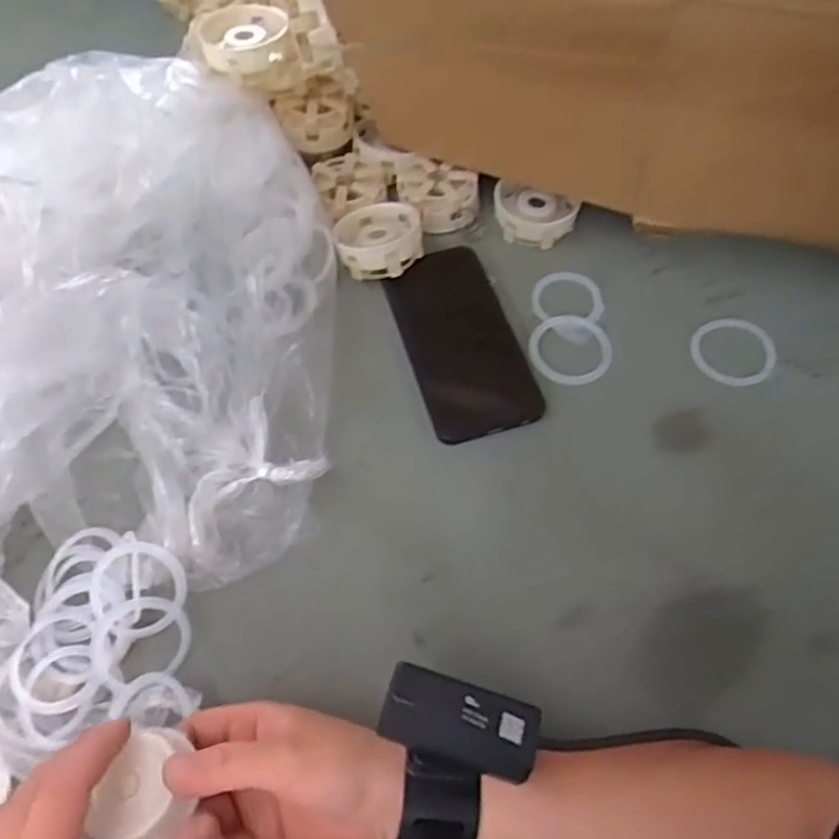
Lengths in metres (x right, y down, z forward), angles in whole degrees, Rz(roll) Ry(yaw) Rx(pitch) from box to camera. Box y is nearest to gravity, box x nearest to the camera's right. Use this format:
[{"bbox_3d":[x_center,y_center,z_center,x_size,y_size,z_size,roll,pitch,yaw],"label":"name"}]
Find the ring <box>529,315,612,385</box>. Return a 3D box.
[{"bbox_3d":[0.111,-0.052,0.510,0.058,0.010,0.062,0,60,0],"label":"ring"}]

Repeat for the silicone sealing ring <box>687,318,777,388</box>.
[{"bbox_3d":[0.228,-0.051,0.509,0.058,0.009,0.056,-4,63,7],"label":"silicone sealing ring"}]

